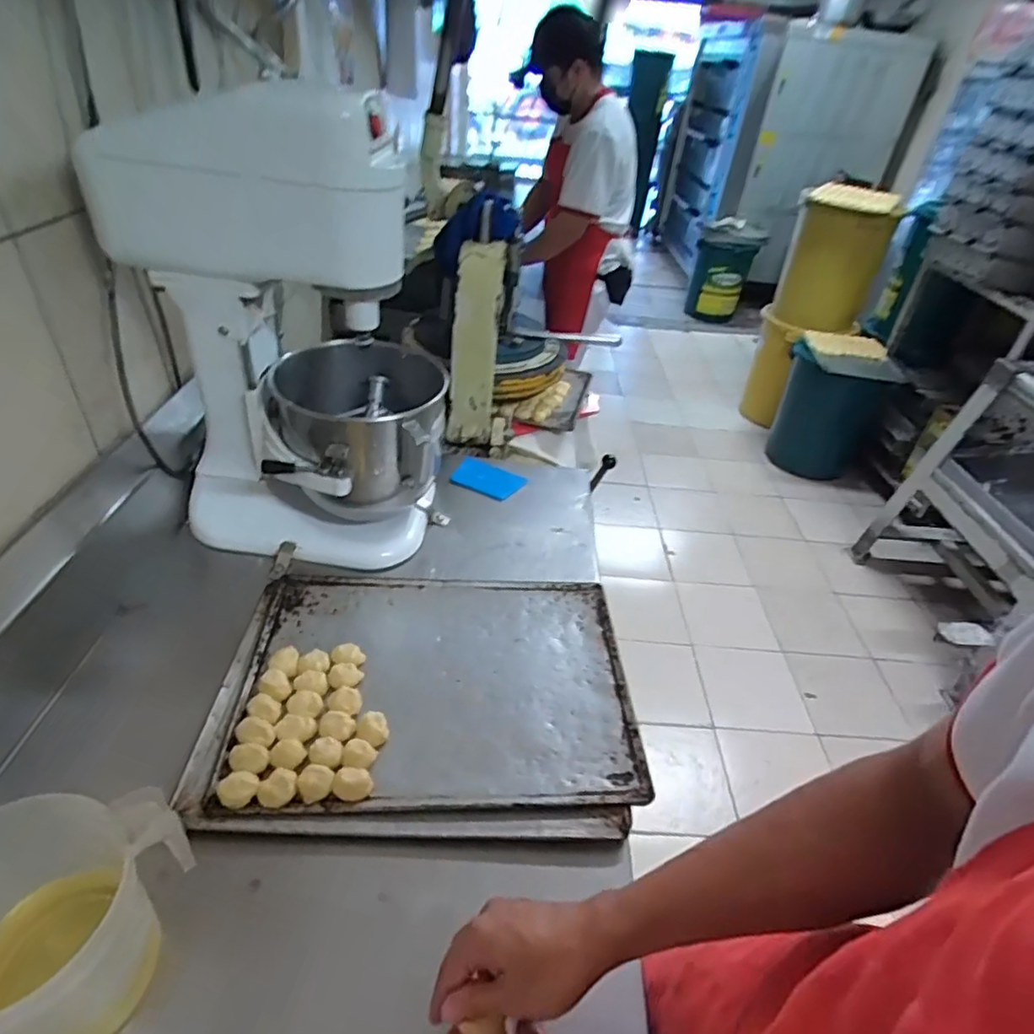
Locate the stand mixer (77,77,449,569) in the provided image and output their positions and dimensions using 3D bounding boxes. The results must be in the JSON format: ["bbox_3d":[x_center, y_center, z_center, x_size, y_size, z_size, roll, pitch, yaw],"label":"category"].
[{"bbox_3d":[-0.291,-0.226,0.804,0.372,0.550,0.253,6,38,1],"label":"stand mixer"}]

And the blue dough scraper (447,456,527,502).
[{"bbox_3d":[-0.056,-0.071,1.100,0.133,0.005,0.099,18,39,16],"label":"blue dough scraper"}]

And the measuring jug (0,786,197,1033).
[{"bbox_3d":[-0.336,0.298,0.439,0.121,0.175,0.141,6,38,1],"label":"measuring jug"}]

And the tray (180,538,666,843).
[{"bbox_3d":[-0.102,0.197,0.721,0.473,0.028,0.358,2,38,-4],"label":"tray"}]

